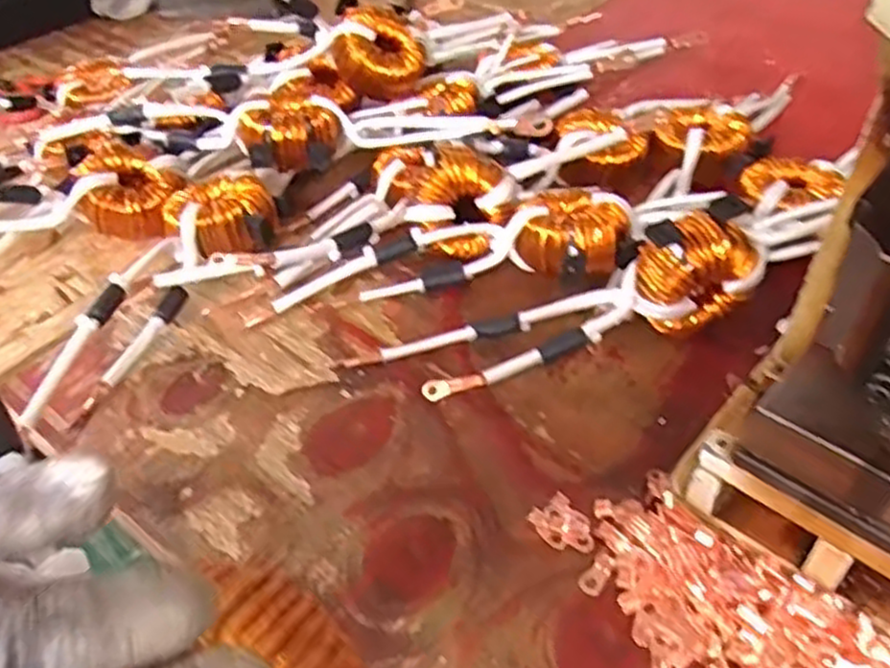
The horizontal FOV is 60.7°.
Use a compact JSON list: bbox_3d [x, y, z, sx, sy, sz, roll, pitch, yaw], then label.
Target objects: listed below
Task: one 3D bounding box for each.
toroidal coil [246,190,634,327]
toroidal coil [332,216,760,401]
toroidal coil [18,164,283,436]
[{"bbox_3d":[-0.001,-0.063,0.546,0.267,0.051,0.088,-3,44,0],"label":"toroidal coil"},{"bbox_3d":[0.072,-0.019,0.484,0.269,0.074,0.059,-10,45,-7],"label":"toroidal coil"},{"bbox_3d":[-0.212,-0.033,0.541,0.093,0.055,0.242,26,51,26],"label":"toroidal coil"}]

